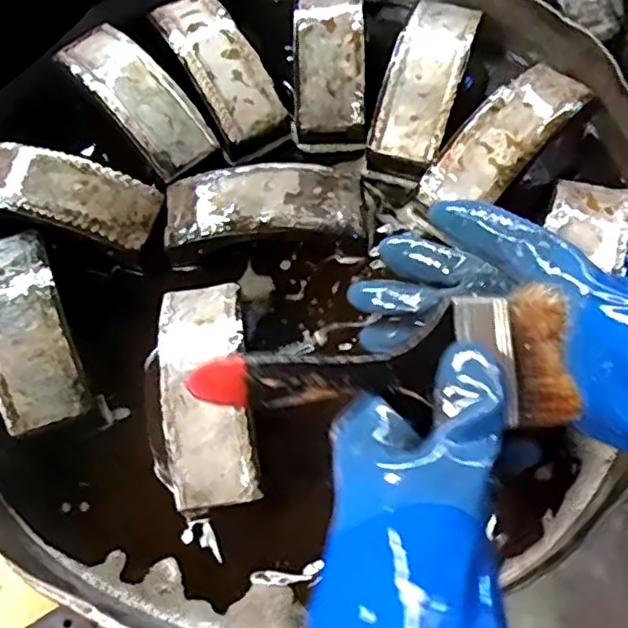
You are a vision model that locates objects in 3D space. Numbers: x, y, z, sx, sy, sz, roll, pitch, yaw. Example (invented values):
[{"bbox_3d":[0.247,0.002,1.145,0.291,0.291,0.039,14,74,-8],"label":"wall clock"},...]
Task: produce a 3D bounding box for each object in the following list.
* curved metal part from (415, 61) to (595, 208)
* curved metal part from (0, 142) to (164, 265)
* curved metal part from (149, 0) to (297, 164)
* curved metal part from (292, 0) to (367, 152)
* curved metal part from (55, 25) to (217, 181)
[{"bbox_3d":[0.150,-0.139,0.513,0.060,0.035,0.150,42,76,16],"label":"curved metal part"},{"bbox_3d":[-0.209,-0.098,0.521,0.160,0.033,0.062,17,70,8],"label":"curved metal part"},{"bbox_3d":[-0.084,-0.220,0.582,0.062,0.057,0.157,-28,71,-9],"label":"curved metal part"},{"bbox_3d":[0.013,-0.229,0.570,0.061,0.040,0.161,0,81,2],"label":"curved metal part"},{"bbox_3d":[-0.148,-0.182,0.548,0.059,0.031,0.143,-40,73,-12],"label":"curved metal part"}]

